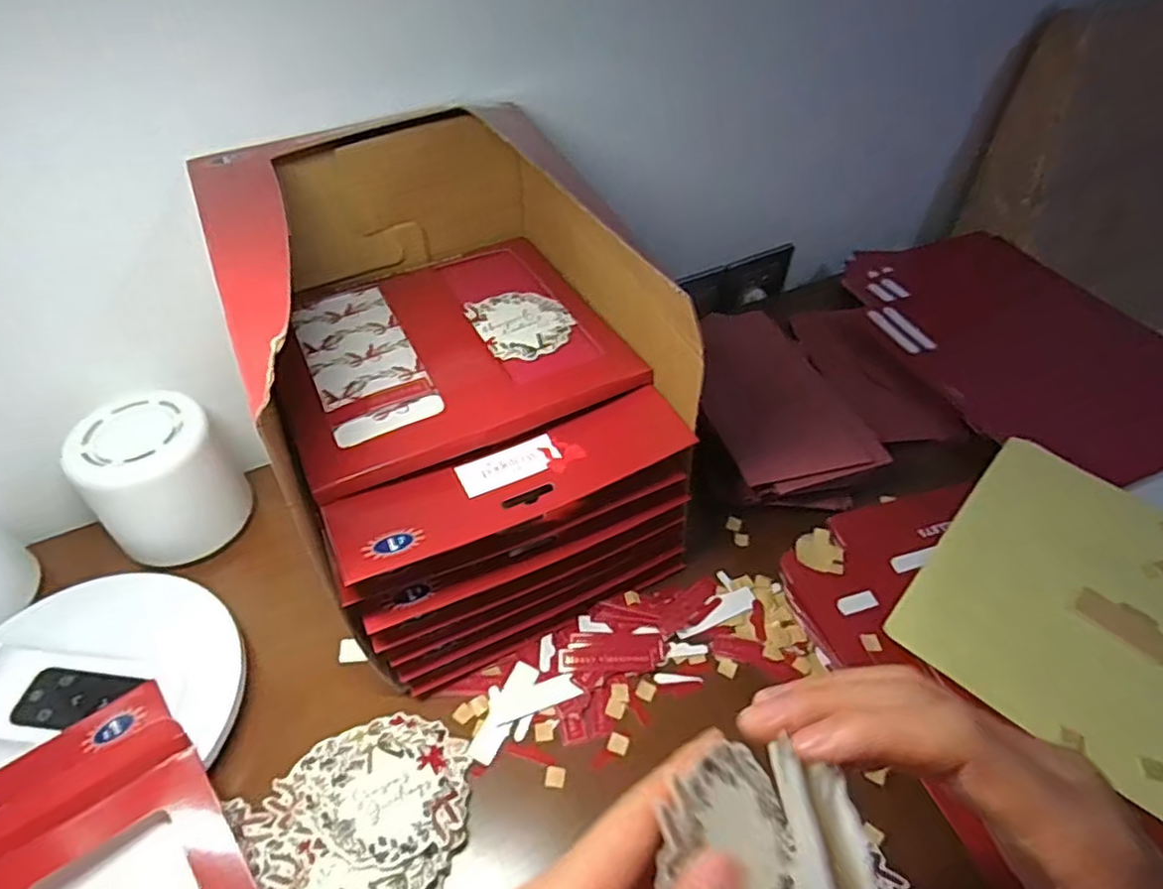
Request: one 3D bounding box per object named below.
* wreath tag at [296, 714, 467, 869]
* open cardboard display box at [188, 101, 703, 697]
[{"bbox_3d":[-0.102,0.180,0.353,0.075,0.004,0.078,-17,39,-28],"label":"wreath tag"},{"bbox_3d":[-0.077,-0.038,0.418,0.201,0.216,0.251,-20,50,-19],"label":"open cardboard display box"}]

